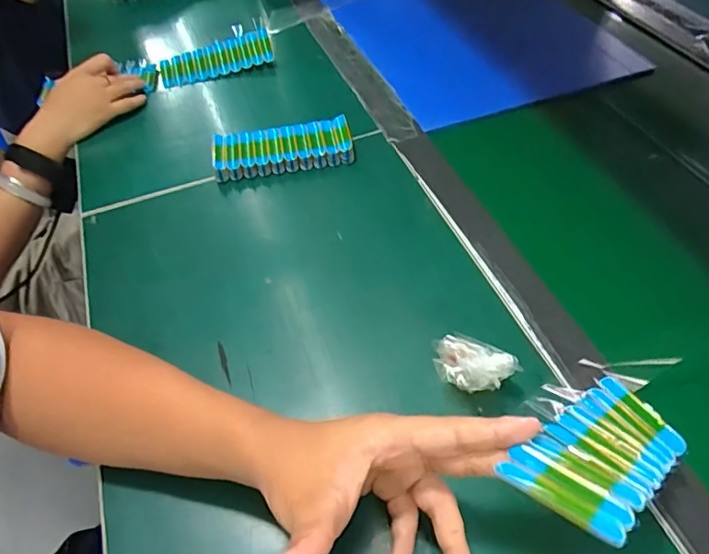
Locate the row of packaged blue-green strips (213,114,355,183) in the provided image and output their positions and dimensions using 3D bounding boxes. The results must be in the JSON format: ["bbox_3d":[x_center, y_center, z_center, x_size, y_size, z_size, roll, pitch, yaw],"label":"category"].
[{"bbox_3d":[-0.080,-0.143,0.578,0.152,0.025,0.061,-10,52,-6],"label":"row of packaged blue-green strips"}]

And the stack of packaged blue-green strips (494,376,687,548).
[{"bbox_3d":[0.145,0.100,0.298,0.154,0.021,0.061,-8,43,-48],"label":"stack of packaged blue-green strips"}]

